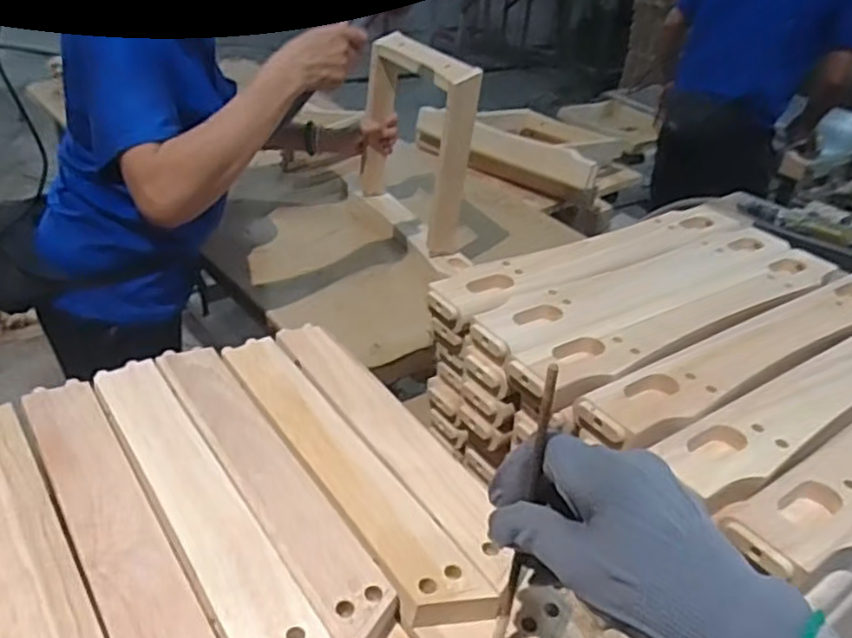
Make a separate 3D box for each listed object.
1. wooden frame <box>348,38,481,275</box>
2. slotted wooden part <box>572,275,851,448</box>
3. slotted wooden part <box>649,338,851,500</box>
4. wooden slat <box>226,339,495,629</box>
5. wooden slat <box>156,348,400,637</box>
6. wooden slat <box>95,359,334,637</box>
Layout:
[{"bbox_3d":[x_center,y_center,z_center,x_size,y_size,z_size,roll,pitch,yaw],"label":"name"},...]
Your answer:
[{"bbox_3d":[-0.020,-0.295,1.199,0.071,0.325,0.363,-12,37,-24],"label":"wooden frame"},{"bbox_3d":[0.347,0.023,0.686,0.486,0.023,0.075,-18,40,-31],"label":"slotted wooden part"},{"bbox_3d":[0.385,0.056,0.640,0.463,0.018,0.069,-19,40,-32],"label":"slotted wooden part"},{"bbox_3d":[-0.060,0.092,0.463,0.053,0.014,0.289,-18,39,-31],"label":"wooden slat"},{"bbox_3d":[-0.107,0.100,0.451,0.043,0.017,0.289,-18,40,-31],"label":"wooden slat"},{"bbox_3d":[-0.143,0.107,0.426,0.046,0.012,0.292,-18,40,-31],"label":"wooden slat"}]

